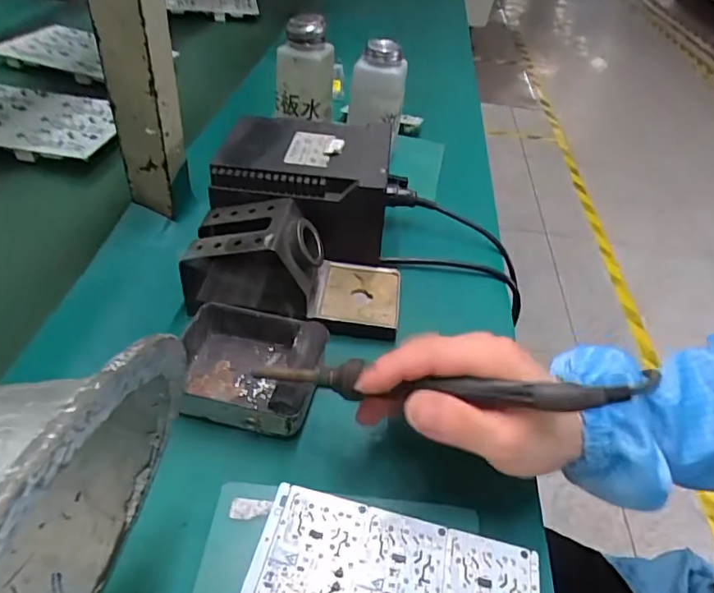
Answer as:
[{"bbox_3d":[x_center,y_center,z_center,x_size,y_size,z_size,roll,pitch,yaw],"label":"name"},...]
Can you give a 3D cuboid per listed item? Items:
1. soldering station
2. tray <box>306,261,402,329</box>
[{"bbox_3d":[-0.042,-0.094,0.445,0.145,0.083,0.115,6,42,-2],"label":"soldering station"},{"bbox_3d":[-0.001,0.000,0.408,0.067,0.022,0.067,7,42,0],"label":"tray"}]

